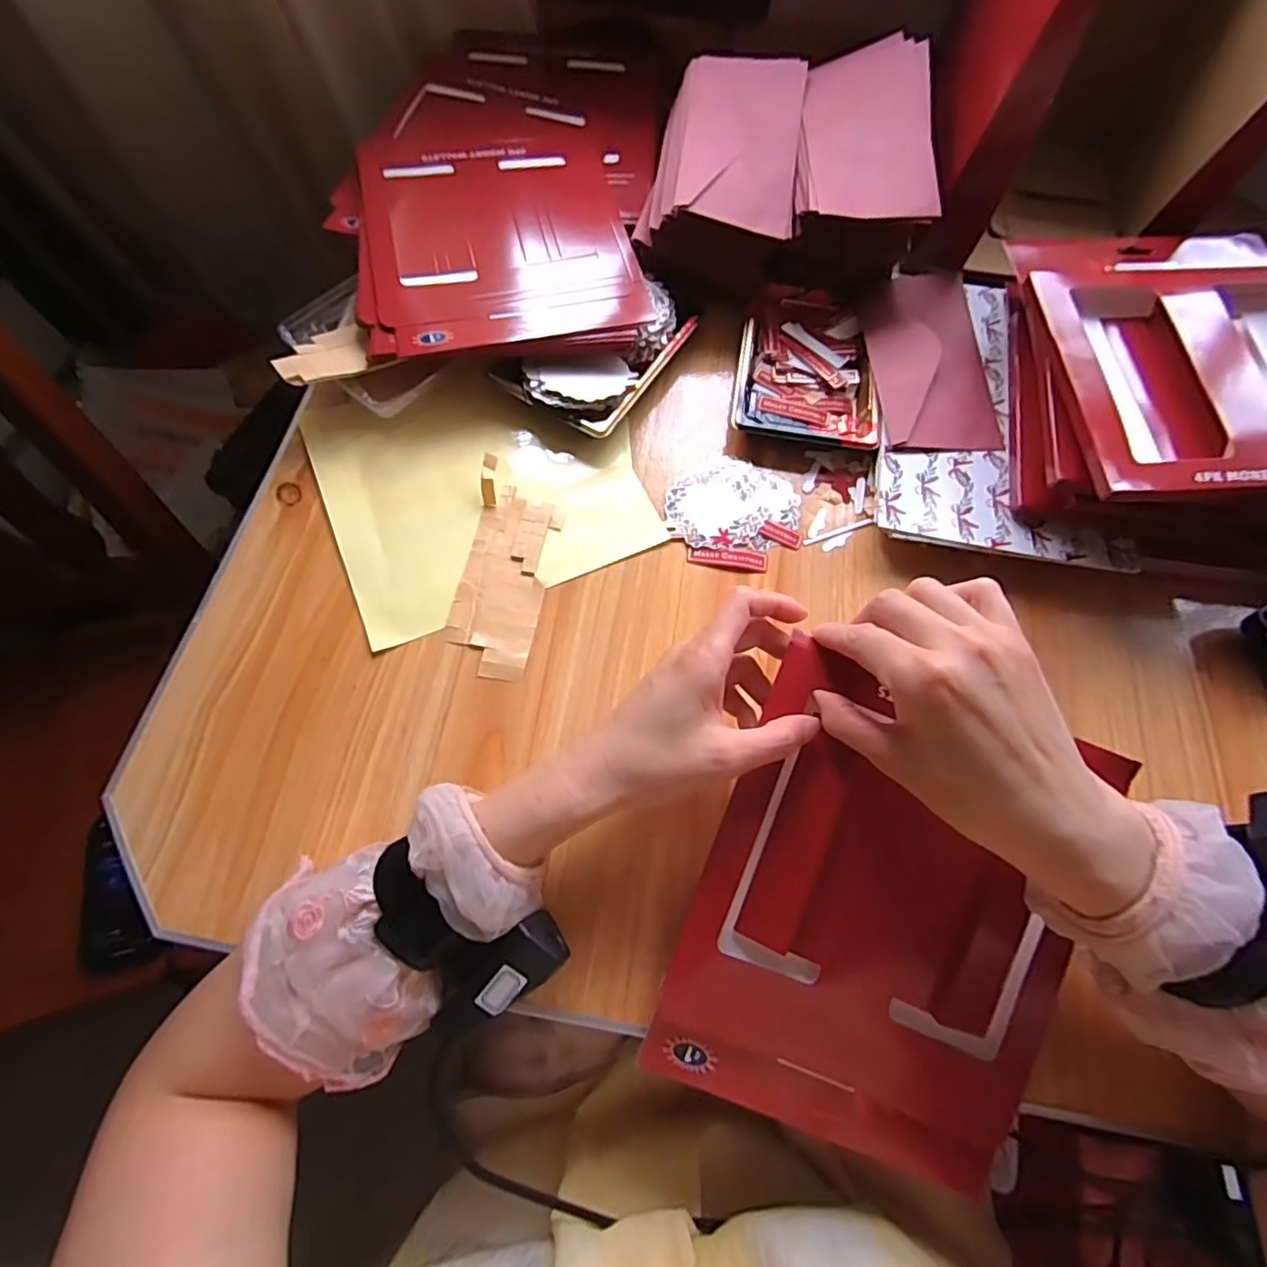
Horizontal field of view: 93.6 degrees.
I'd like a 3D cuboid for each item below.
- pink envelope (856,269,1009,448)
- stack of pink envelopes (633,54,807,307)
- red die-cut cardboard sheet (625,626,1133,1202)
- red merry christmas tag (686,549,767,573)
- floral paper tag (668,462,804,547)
[{"bbox_3d":[0.236,-0.227,0.476,0.090,0.016,0.184,0,69,-2],"label":"pink envelope"},{"bbox_3d":[0.074,-0.384,0.504,0.119,0.074,0.199,7,69,1],"label":"stack of pink envelopes"},{"bbox_3d":[0.133,0.148,0.309,0.189,0.018,0.232,21,88,3],"label":"red die-cut cardboard sheet"},{"bbox_3d":[0.068,-0.054,0.432,0.058,0.004,0.015,6,69,0],"label":"red merry christmas tag"},{"bbox_3d":[0.076,-0.099,0.450,0.097,0.004,0.075,-1,69,-2],"label":"floral paper tag"}]

